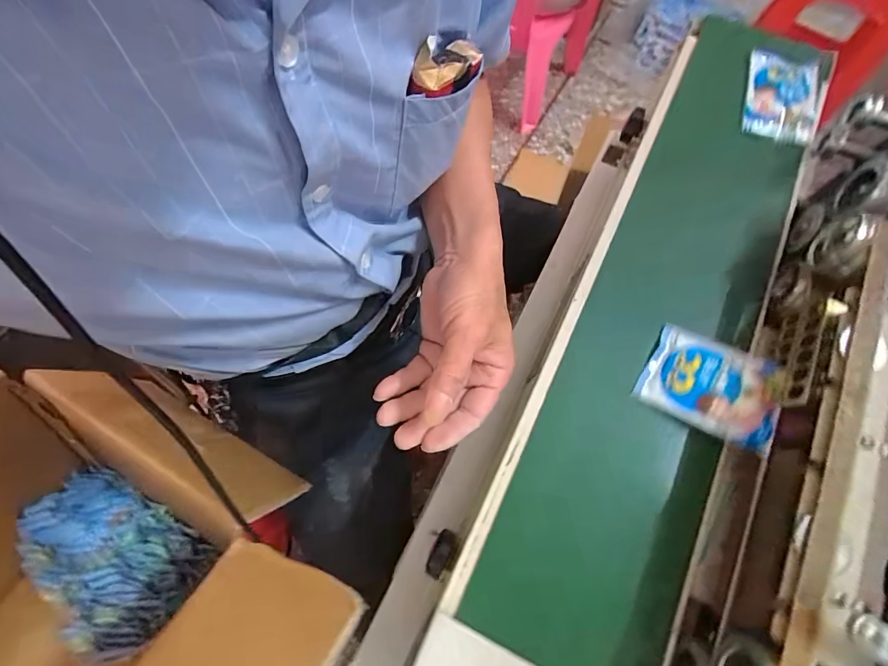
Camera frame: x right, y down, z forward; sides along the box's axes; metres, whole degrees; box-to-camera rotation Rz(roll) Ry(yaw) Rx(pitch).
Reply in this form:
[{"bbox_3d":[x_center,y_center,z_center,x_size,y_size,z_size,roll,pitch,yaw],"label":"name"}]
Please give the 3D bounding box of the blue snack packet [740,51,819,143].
[{"bbox_3d":[0.341,-0.237,0.418,0.070,0.019,0.106,19,74,6],"label":"blue snack packet"}]

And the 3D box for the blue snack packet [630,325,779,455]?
[{"bbox_3d":[0.208,0.043,0.327,0.093,0.018,0.071,24,75,23],"label":"blue snack packet"}]

